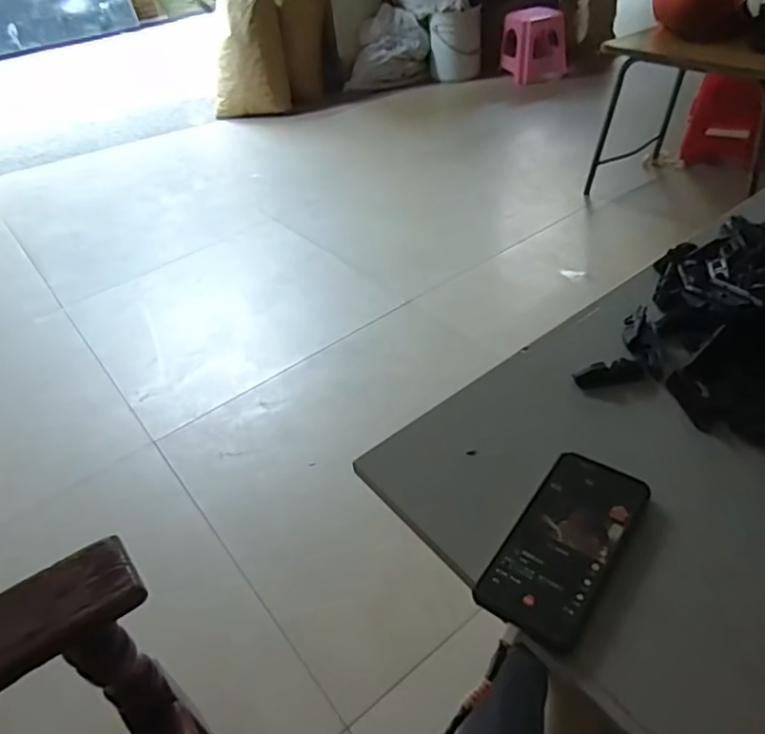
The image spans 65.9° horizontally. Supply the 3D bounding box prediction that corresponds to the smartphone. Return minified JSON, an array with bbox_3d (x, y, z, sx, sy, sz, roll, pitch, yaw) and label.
[{"bbox_3d":[0.148,0.138,0.477,0.078,0.005,0.171,23,49,31],"label":"smartphone"}]

